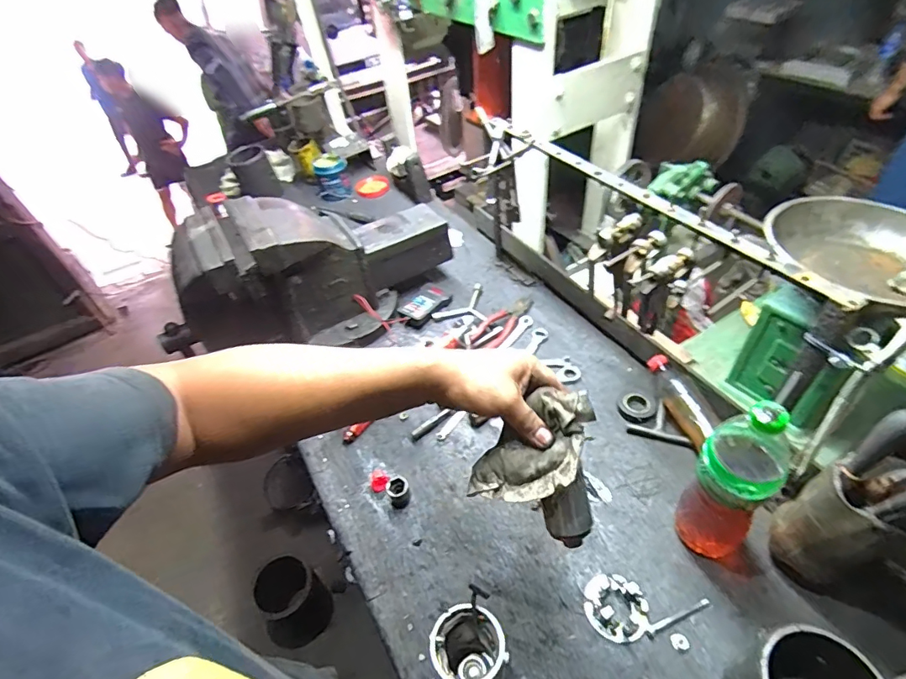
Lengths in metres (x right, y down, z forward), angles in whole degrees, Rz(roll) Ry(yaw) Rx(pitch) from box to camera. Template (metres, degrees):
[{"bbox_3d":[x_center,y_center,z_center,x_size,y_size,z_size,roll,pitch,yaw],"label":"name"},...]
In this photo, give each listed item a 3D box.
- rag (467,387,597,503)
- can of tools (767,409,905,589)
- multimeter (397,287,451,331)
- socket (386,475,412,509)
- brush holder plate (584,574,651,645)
[{"bbox_3d":[0.086,0.108,0.469,0.133,0.063,0.077,-34,52,-23],"label":"rag"},{"bbox_3d":[0.441,0.183,0.512,0.096,0.258,0.095,-21,48,-13],"label":"can of tools"},{"bbox_3d":[-0.059,-0.073,1.002,0.069,0.022,0.115,29,56,29],"label":"multimeter"},{"bbox_3d":[-0.082,0.230,0.727,0.033,0.037,0.037,-27,50,-18],"label":"socket"},{"bbox_3d":[0.200,0.327,0.582,0.072,0.031,0.069,-3,47,3],"label":"brush holder plate"}]

